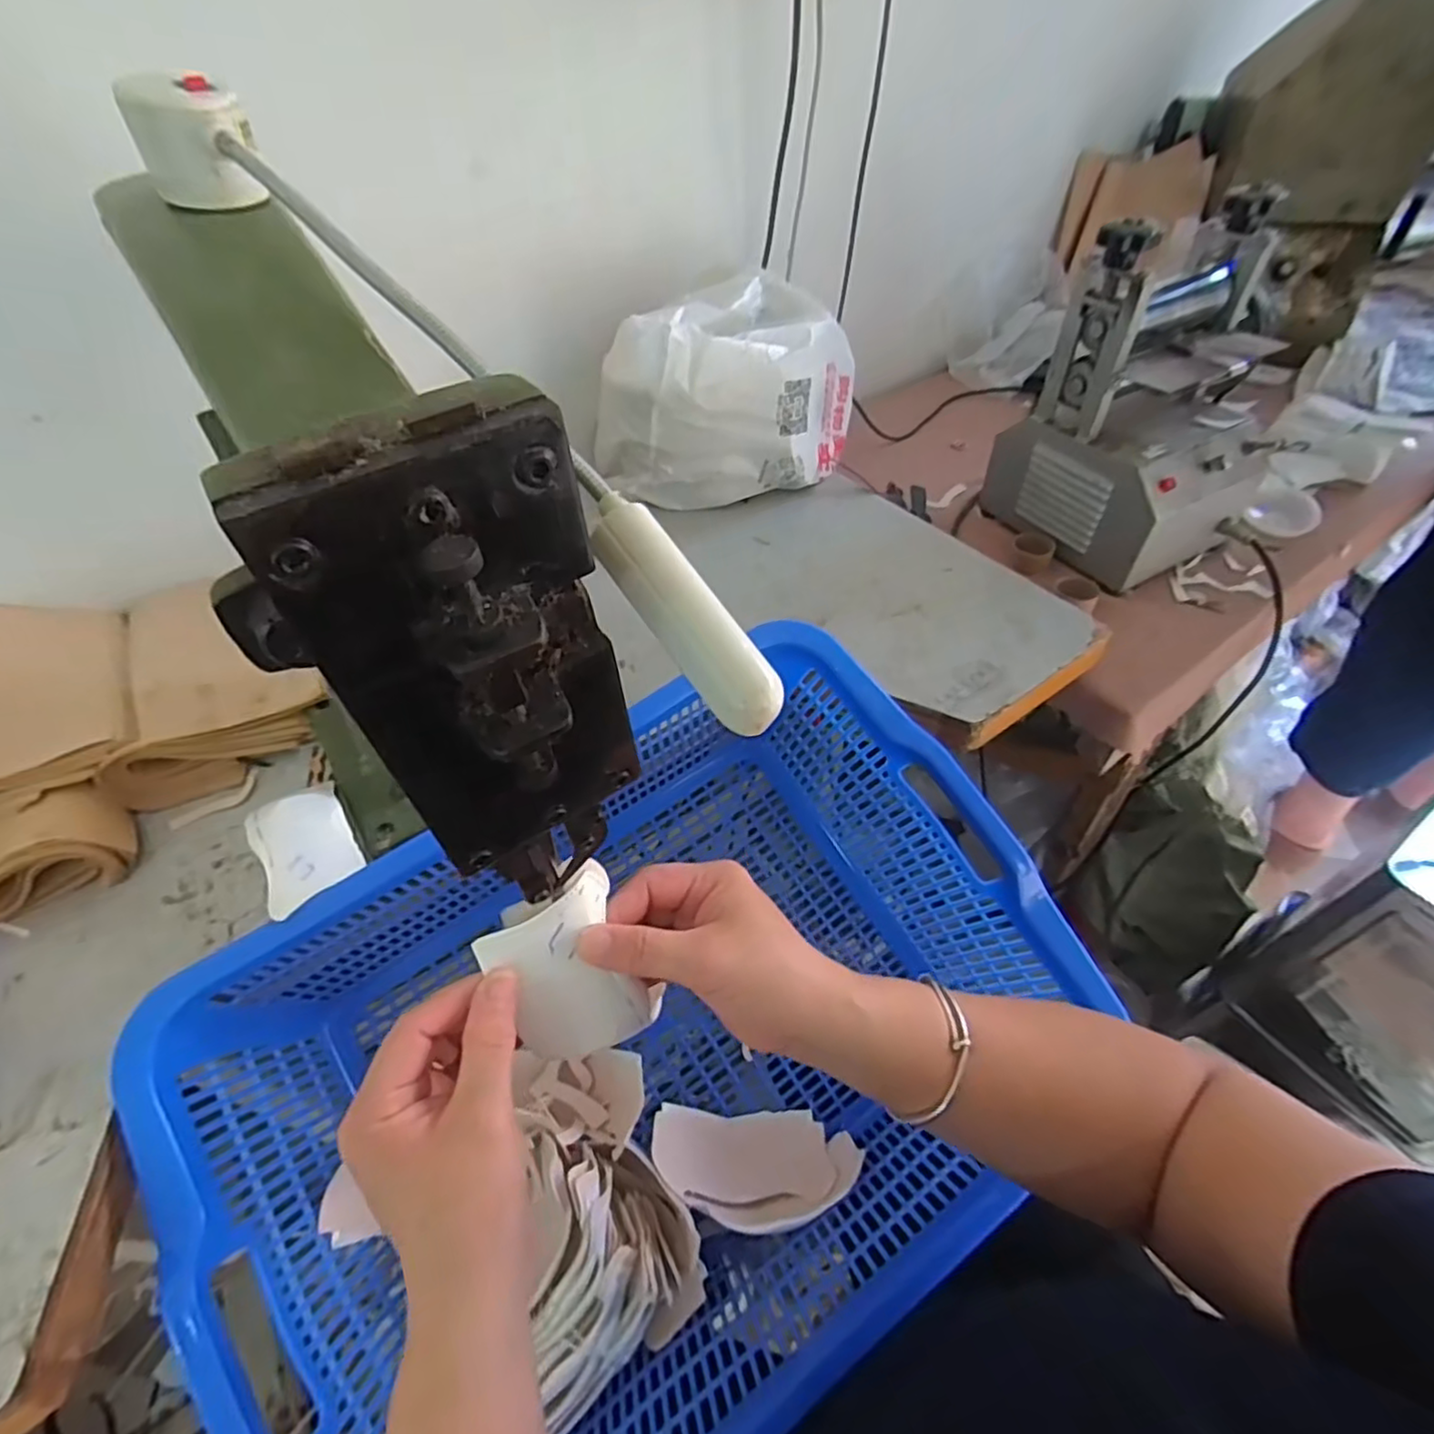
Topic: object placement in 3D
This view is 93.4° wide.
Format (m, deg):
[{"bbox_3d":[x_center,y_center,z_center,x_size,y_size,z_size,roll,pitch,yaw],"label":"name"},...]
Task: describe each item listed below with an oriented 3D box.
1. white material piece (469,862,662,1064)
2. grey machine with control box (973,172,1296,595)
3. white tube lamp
[{"bbox_3d":[-0.065,0.116,0.308,0.061,0.093,0.012,-28,15,-19],"label":"white material piece"},{"bbox_3d":[0.442,-0.315,0.676,0.195,0.275,0.193,-21,51,-14],"label":"grey machine with control box"},{"bbox_3d":[-0.010,-0.035,0.212,0.021,0.016,0.089,-33,80,-22],"label":"white tube lamp"}]

